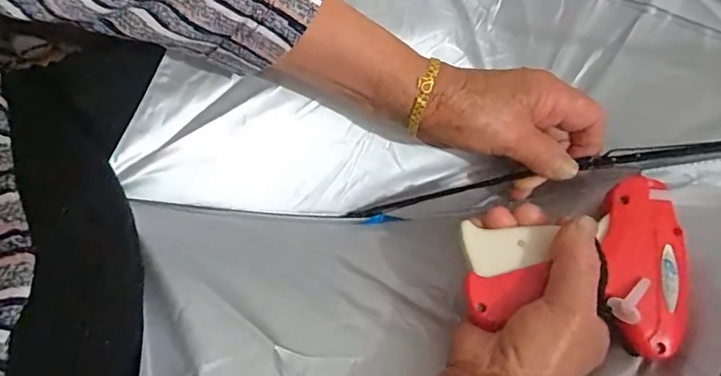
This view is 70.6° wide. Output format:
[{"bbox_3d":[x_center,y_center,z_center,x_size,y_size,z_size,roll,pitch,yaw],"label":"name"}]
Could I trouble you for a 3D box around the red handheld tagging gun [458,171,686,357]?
[{"bbox_3d":[0.122,0.037,0.294,0.121,0.019,0.096,10,65,6],"label":"red handheld tagging gun"}]

